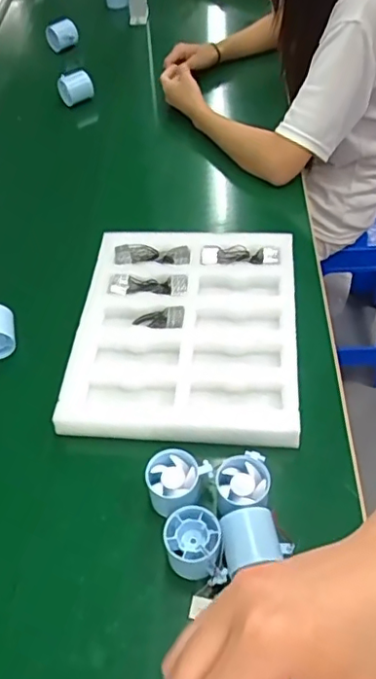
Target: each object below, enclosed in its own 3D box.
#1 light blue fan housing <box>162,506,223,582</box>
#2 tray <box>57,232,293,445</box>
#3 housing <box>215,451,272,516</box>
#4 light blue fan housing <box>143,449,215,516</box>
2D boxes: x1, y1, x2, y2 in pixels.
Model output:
[{"bbox_3d":[0.005,0.199,0.567,0.053,0.048,0.053,-2,51,3],"label":"light blue fan housing"},{"bbox_3d":[-0.004,-0.015,0.753,0.275,0.039,0.315,2,51,6],"label":"tray"},{"bbox_3d":[0.055,0.152,0.600,0.059,0.043,0.066,-5,51,0],"label":"housing"},{"bbox_3d":[-0.010,0.154,0.608,0.064,0.046,0.059,11,53,13],"label":"light blue fan housing"}]

